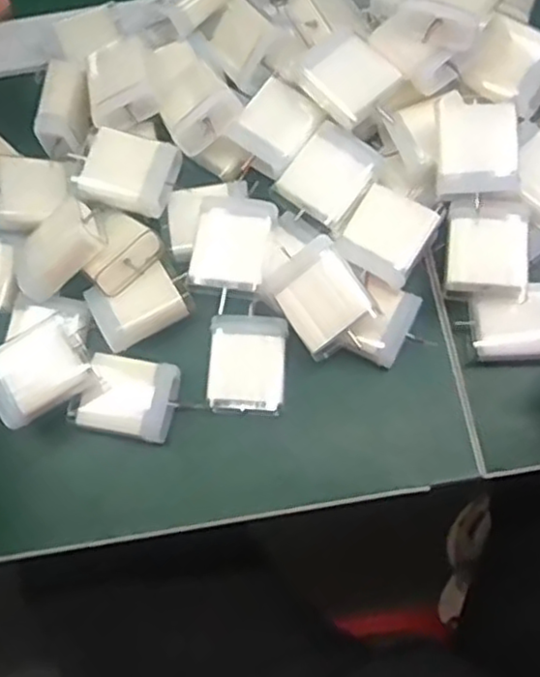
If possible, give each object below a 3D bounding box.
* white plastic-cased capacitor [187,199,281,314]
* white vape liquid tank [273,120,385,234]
[{"bbox_3d":[-0.020,-0.047,0.382,0.039,0.018,0.053,11,72,7],"label":"white plastic-cased capacitor"},{"bbox_3d":[0.033,-0.087,0.394,0.043,0.022,0.049,39,77,14],"label":"white vape liquid tank"}]

